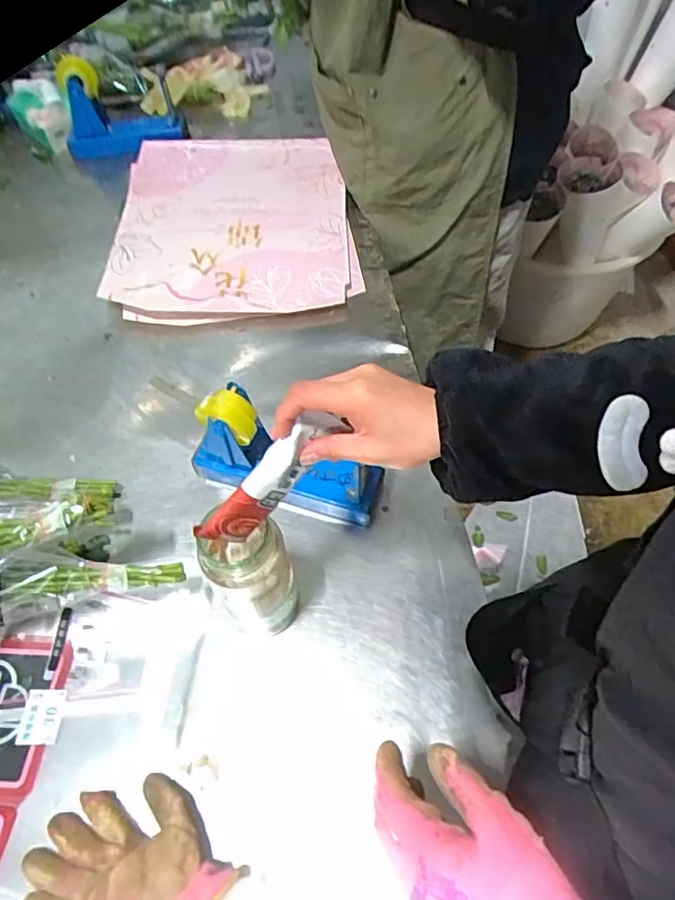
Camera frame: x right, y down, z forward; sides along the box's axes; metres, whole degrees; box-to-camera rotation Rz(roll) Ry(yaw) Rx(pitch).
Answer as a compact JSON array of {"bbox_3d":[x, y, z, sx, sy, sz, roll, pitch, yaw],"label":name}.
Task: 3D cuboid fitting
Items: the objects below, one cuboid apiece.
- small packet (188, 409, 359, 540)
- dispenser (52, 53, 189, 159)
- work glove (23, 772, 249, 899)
[{"bbox_3d":[-0.051,0.022,0.413,0.126,0.032,0.024,-47,62,13],"label":"small packet"},{"bbox_3d":[-0.353,-0.546,0.919,0.189,0.130,0.079,-8,57,-5],"label":"dispenser"},{"bbox_3d":[-0.157,0.308,0.430,0.162,0.061,0.106,-11,57,-7],"label":"work glove"}]

